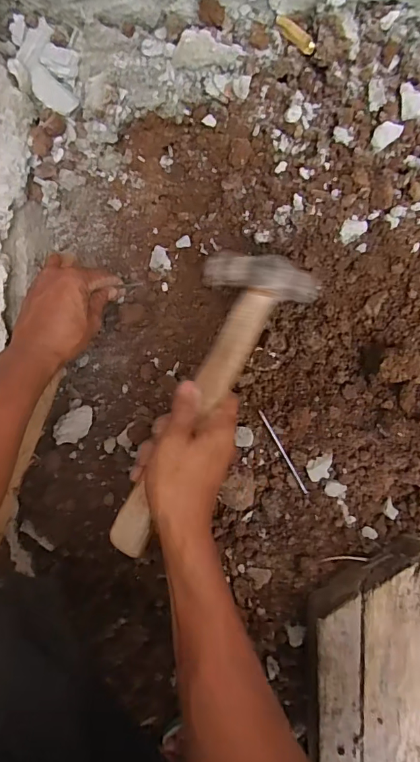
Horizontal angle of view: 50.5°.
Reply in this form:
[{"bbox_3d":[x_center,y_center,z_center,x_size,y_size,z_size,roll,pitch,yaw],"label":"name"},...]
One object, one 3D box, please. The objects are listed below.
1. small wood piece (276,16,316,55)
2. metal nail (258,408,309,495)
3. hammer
[{"bbox_3d":[0.078,-0.318,0.408,0.012,0.007,0.060,-34,68,9],"label":"small wood piece"},{"bbox_3d":[0.077,0.075,0.465,0.004,0.008,0.098,-29,92,8],"label":"metal nail"},{"bbox_3d":[-0.005,0.013,0.408,0.101,0.052,0.298,26,78,0],"label":"hammer"}]

